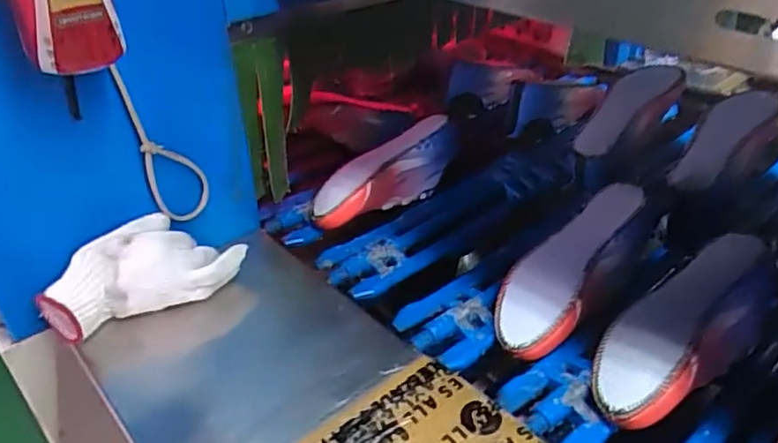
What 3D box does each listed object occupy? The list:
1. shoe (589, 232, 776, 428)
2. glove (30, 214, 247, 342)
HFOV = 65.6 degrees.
[{"bbox_3d":[0.272,0.097,0.558,0.228,0.077,0.089,-34,45,-19],"label":"shoe"},{"bbox_3d":[-0.238,0.056,0.597,0.078,0.086,0.179,28,44,35],"label":"glove"}]

